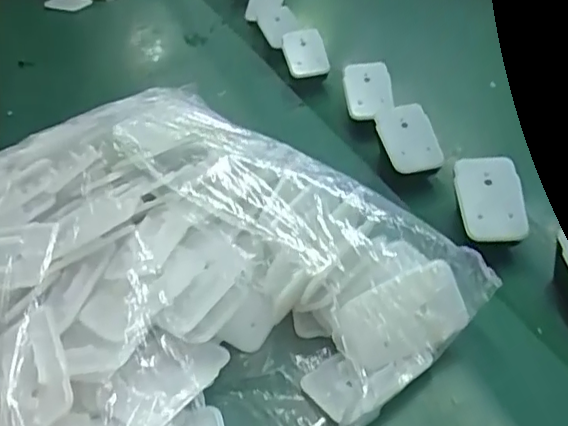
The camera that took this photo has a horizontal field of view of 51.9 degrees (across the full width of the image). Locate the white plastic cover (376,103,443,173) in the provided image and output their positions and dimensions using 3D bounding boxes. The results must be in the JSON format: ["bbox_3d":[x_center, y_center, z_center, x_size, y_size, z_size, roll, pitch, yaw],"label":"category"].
[{"bbox_3d":[0.103,-0.060,0.477,0.041,0.012,0.058,-15,74,-5],"label":"white plastic cover"}]

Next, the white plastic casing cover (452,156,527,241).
[{"bbox_3d":[0.143,-0.010,0.406,0.046,0.007,0.064,2,64,-2],"label":"white plastic casing cover"}]

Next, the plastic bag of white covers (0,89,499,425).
[{"bbox_3d":[-0.088,0.034,0.339,0.329,0.093,0.242,27,48,33],"label":"plastic bag of white covers"}]

